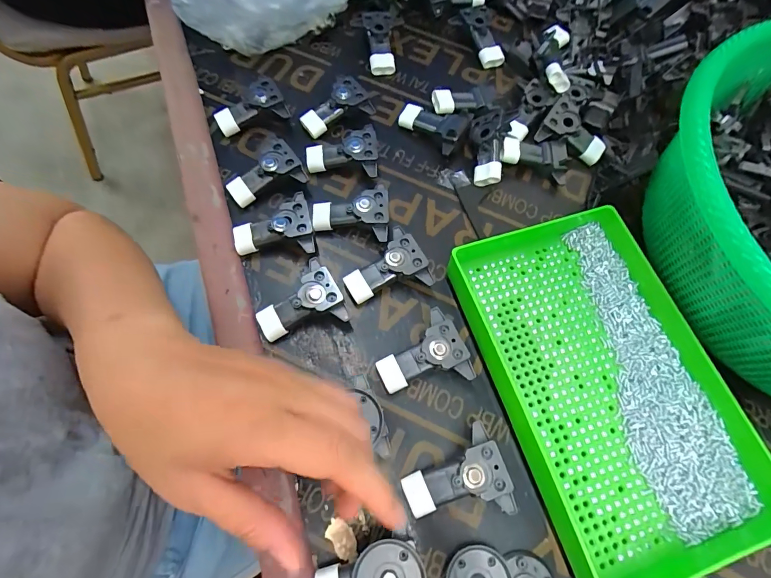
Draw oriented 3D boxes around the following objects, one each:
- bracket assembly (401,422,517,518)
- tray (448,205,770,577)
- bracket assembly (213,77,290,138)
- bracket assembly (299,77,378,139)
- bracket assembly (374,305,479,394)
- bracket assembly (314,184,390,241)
[{"bbox_3d":[0.047,0.130,0.260,0.066,0.026,0.055,-16,70,-9],"label":"bracket assembly"},{"bbox_3d":[0.167,0.068,0.283,0.162,0.033,0.260,-17,70,-9],"label":"tray"},{"bbox_3d":[-0.128,-0.173,0.363,0.065,0.024,0.039,-16,70,-9],"label":"bracket assembly"},{"bbox_3d":[-0.050,-0.173,0.367,0.065,0.018,0.042,-32,73,3],"label":"bracket assembly"},{"bbox_3d":[0.027,0.053,0.289,0.064,0.025,0.055,-23,71,-11],"label":"bracket assembly"},{"bbox_3d":[-0.030,-0.063,0.330,0.067,0.014,0.045,-4,69,12],"label":"bracket assembly"}]

